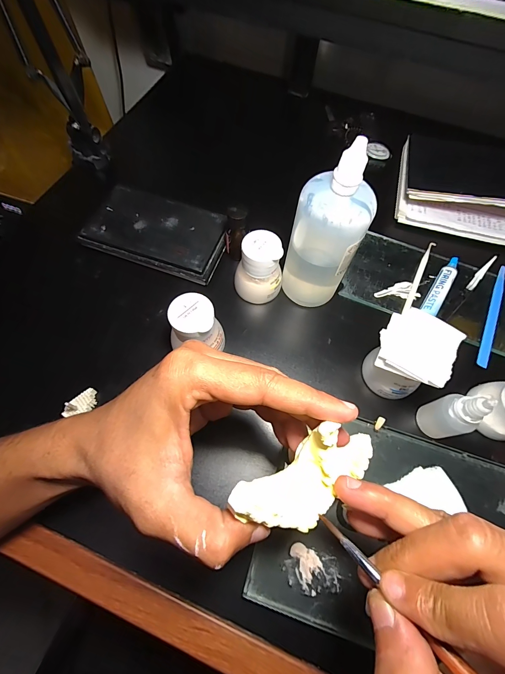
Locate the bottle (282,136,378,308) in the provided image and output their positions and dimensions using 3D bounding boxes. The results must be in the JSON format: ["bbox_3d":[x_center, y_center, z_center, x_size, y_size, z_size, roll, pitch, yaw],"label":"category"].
[{"bbox_3d":[0.065,-0.086,0.262,0.056,0.150,0.050,31,69,11],"label":"bottle"}]

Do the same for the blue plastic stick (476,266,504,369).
[{"bbox_3d":[0.258,-0.025,0.322,0.010,0.004,0.136,27,68,9],"label":"blue plastic stick"}]

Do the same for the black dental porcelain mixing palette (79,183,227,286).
[{"bbox_3d":[-0.104,-0.118,0.335,0.146,0.015,0.087,19,67,5],"label":"black dental porcelain mixing palette"}]

